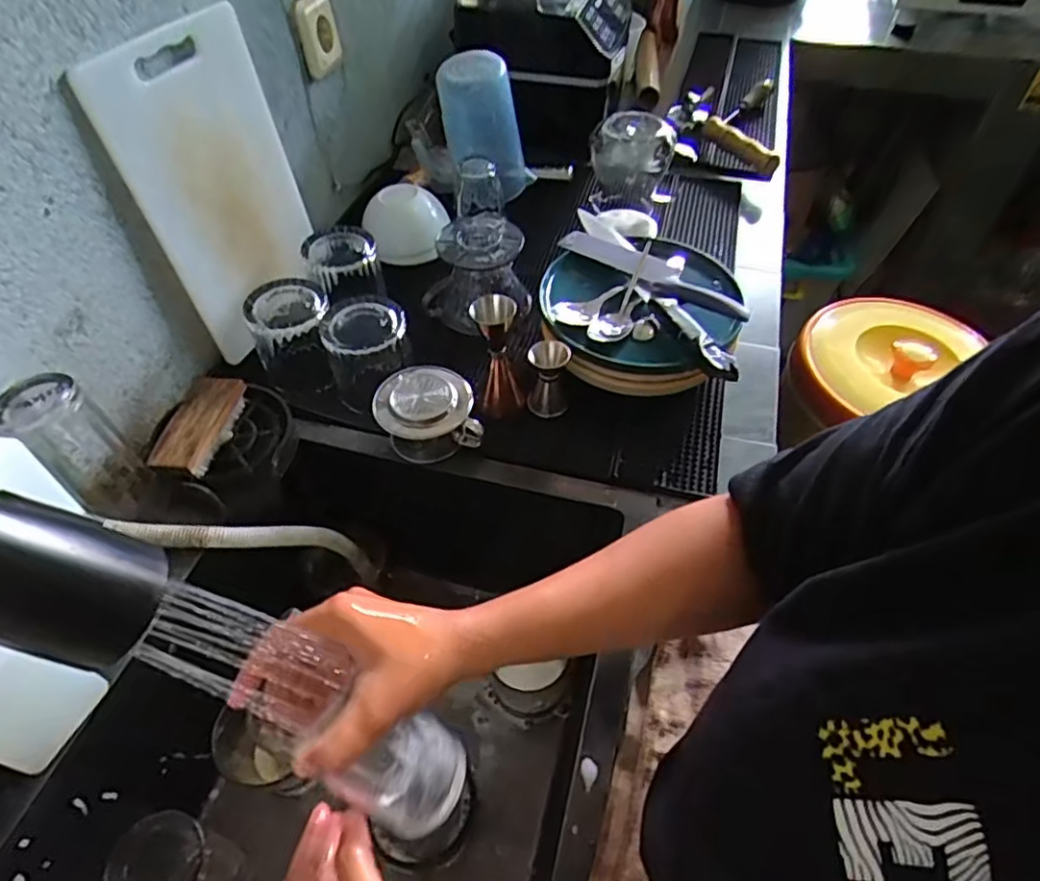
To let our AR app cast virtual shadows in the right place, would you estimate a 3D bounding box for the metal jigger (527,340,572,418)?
[{"bbox_3d":[0.029,-0.062,0.634,0.040,0.072,0.035,3,50,3],"label":"metal jigger"}]

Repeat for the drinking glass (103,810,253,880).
[{"bbox_3d":[-0.283,0.362,0.523,0.067,0.152,0.070,0,50,1],"label":"drinking glass"}]

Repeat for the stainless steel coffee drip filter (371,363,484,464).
[{"bbox_3d":[-0.094,-0.031,0.619,0.093,0.059,0.092,-19,52,-14],"label":"stainless steel coffee drip filter"}]

